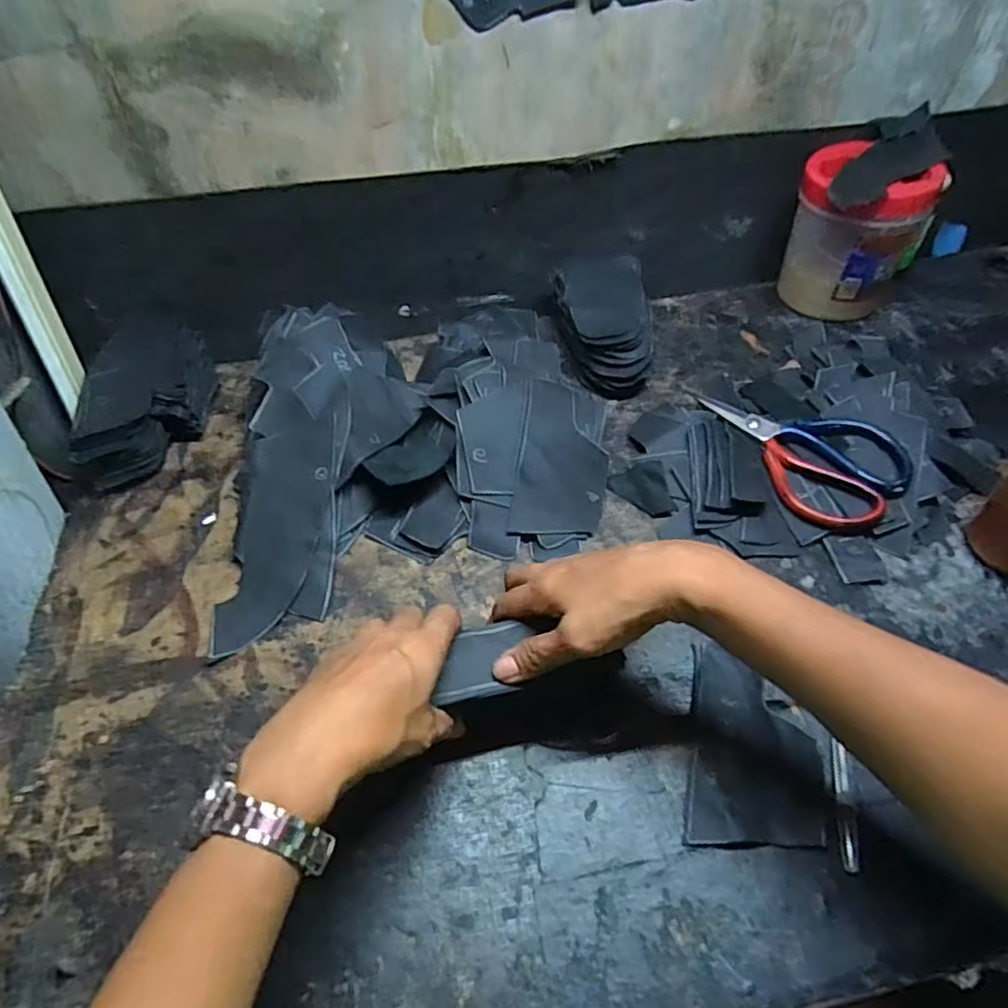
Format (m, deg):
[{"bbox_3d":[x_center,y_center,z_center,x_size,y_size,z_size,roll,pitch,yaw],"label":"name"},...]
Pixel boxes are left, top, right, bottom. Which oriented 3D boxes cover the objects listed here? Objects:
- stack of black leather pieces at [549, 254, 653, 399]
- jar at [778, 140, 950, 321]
[{"bbox_3d":[0.104,-0.180,0.641,0.100,0.062,0.166,-2,50,1],"label":"stack of black leather pieces"},{"bbox_3d":[0.354,-0.265,0.646,0.125,0.147,0.123,22,55,19],"label":"jar"}]

